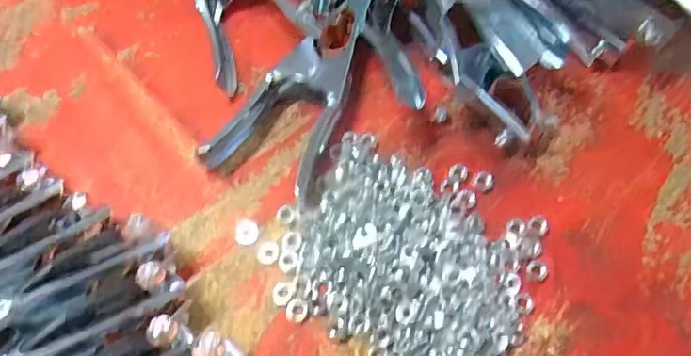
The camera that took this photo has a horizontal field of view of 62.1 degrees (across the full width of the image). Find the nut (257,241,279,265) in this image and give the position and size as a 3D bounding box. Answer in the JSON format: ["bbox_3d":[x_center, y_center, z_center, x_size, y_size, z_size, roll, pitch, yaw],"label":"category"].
[{"bbox_3d":[-0.049,0.047,0.365,0.014,0.004,0.015,-2,65,0],"label":"nut"}]

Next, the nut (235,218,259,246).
[{"bbox_3d":[-0.064,0.035,0.374,0.015,0.004,0.018,-5,65,-2],"label":"nut"}]

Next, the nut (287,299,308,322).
[{"bbox_3d":[-0.029,0.080,0.349,0.013,0.004,0.014,6,65,4],"label":"nut"}]

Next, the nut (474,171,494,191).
[{"bbox_3d":[0.093,0.002,0.383,0.013,0.004,0.014,0,65,1],"label":"nut"}]

